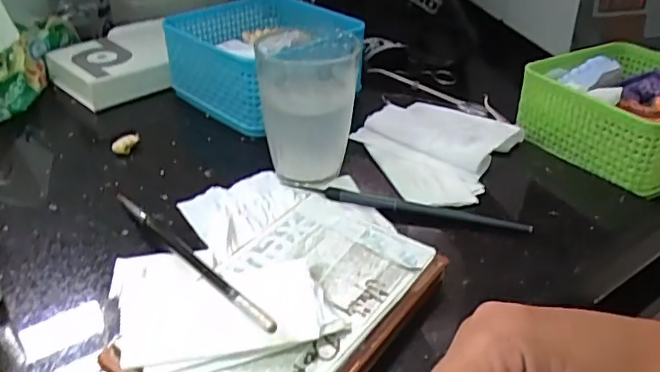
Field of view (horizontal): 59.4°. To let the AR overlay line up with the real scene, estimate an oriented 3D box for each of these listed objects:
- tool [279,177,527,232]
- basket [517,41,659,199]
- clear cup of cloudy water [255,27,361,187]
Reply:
[{"bbox_3d":[0.045,0.013,0.373,0.160,0.005,0.014,10,35,12],"label":"tool"},{"bbox_3d":[0.239,-0.062,0.465,0.138,0.057,0.135,-18,39,-26],"label":"basket"},{"bbox_3d":[-0.016,-0.054,0.391,0.061,0.087,0.073,-3,34,-7],"label":"clear cup of cloudy water"}]

